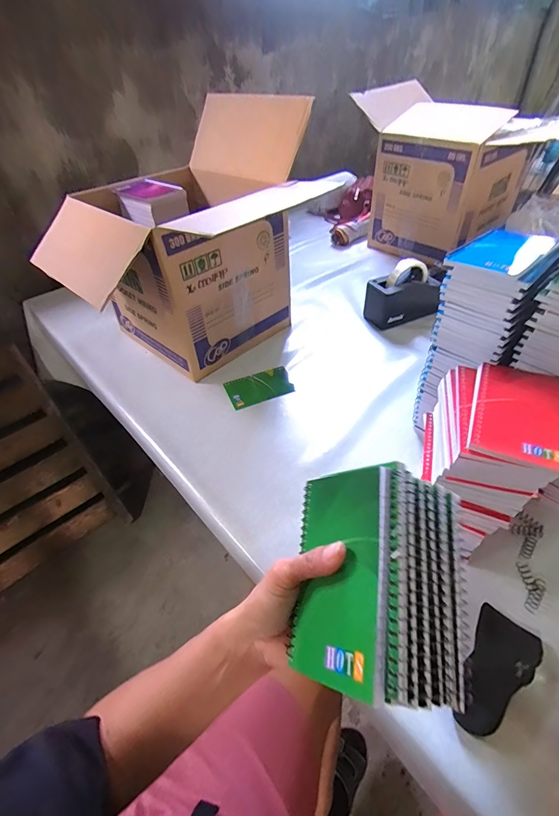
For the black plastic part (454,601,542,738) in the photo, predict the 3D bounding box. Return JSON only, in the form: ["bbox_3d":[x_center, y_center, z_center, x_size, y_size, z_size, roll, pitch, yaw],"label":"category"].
[{"bbox_3d":[0.219,0.264,0.367,0.058,0.016,0.120,27,53,29],"label":"black plastic part"}]

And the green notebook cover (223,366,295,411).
[{"bbox_3d":[-0.039,-0.043,0.722,0.130,0.012,0.078,-21,46,-15],"label":"green notebook cover"}]

